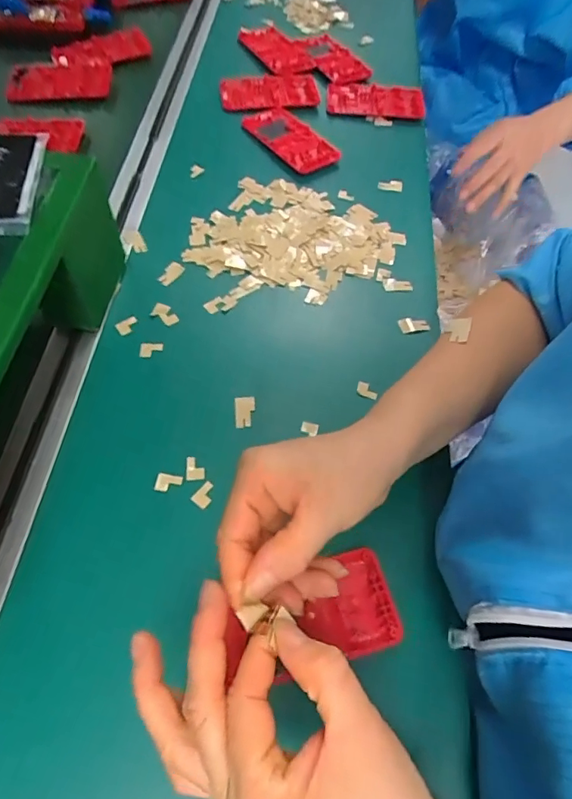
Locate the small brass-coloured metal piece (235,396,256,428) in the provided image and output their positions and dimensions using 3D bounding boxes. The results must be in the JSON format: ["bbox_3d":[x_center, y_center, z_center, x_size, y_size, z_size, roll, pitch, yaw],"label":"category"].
[{"bbox_3d":[-0.033,0.010,0.395,0.016,0.004,0.027,0,68,-4],"label":"small brass-coloured metal piece"}]

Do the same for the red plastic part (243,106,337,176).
[{"bbox_3d":[0.005,-0.312,0.573,0.059,0.014,0.130,-33,67,-21],"label":"red plastic part"}]

